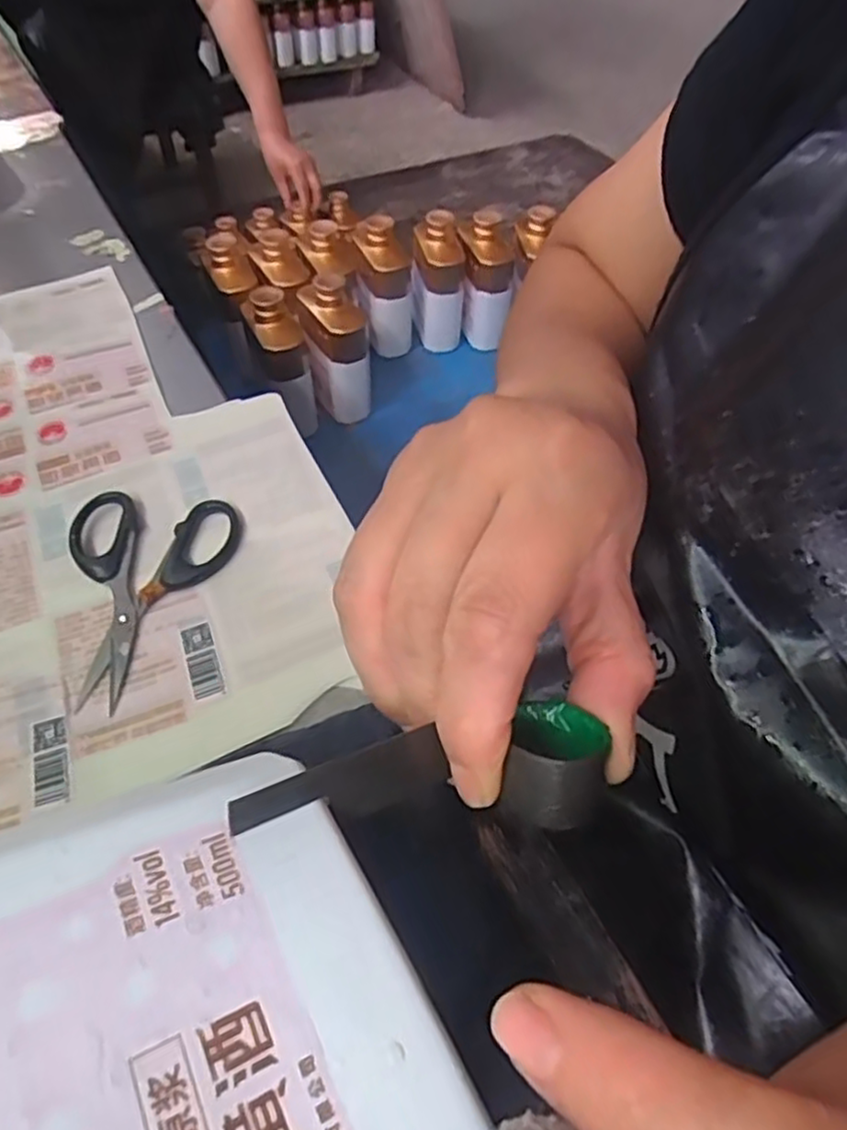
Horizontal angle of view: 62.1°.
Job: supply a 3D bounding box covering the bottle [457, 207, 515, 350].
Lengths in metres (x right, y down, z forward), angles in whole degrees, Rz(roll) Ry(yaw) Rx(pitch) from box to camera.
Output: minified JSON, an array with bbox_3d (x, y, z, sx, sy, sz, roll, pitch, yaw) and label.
[{"bbox_3d":[0.091,-0.404,1.027,0.075,0.192,0.063,6,51,2],"label":"bottle"}]

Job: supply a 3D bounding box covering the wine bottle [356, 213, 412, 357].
[{"bbox_3d":[-0.055,-0.389,1.014,0.076,0.189,0.071,-2,51,-4],"label":"wine bottle"}]

